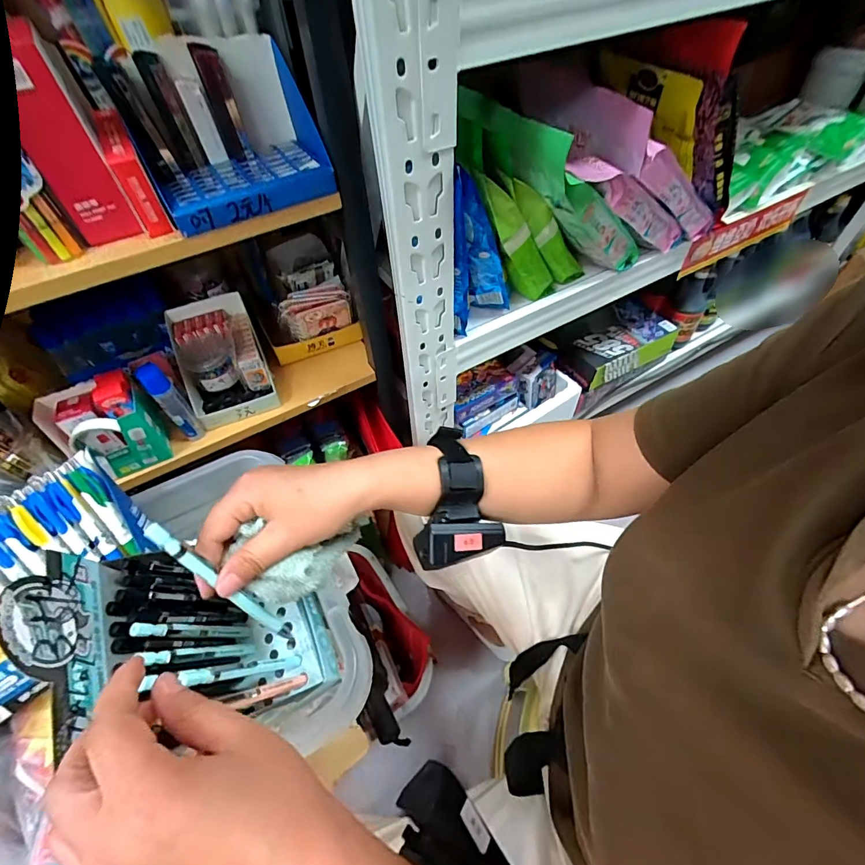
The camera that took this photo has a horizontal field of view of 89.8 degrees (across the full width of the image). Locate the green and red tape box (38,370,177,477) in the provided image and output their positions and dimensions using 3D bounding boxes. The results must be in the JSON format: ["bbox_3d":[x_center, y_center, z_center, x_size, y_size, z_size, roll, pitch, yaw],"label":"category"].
[{"bbox_3d":[-0.419,-0.013,0.560,0.109,0.112,0.099,-39,61,-23],"label":"green and red tape box"}]

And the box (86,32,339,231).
[{"bbox_3d":[-0.203,-0.301,0.434,0.166,0.118,0.117,-26,56,-15],"label":"box"}]

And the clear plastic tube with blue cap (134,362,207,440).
[{"bbox_3d":[-0.341,-0.037,0.570,0.024,0.125,0.027,31,61,23],"label":"clear plastic tube with blue cap"}]

